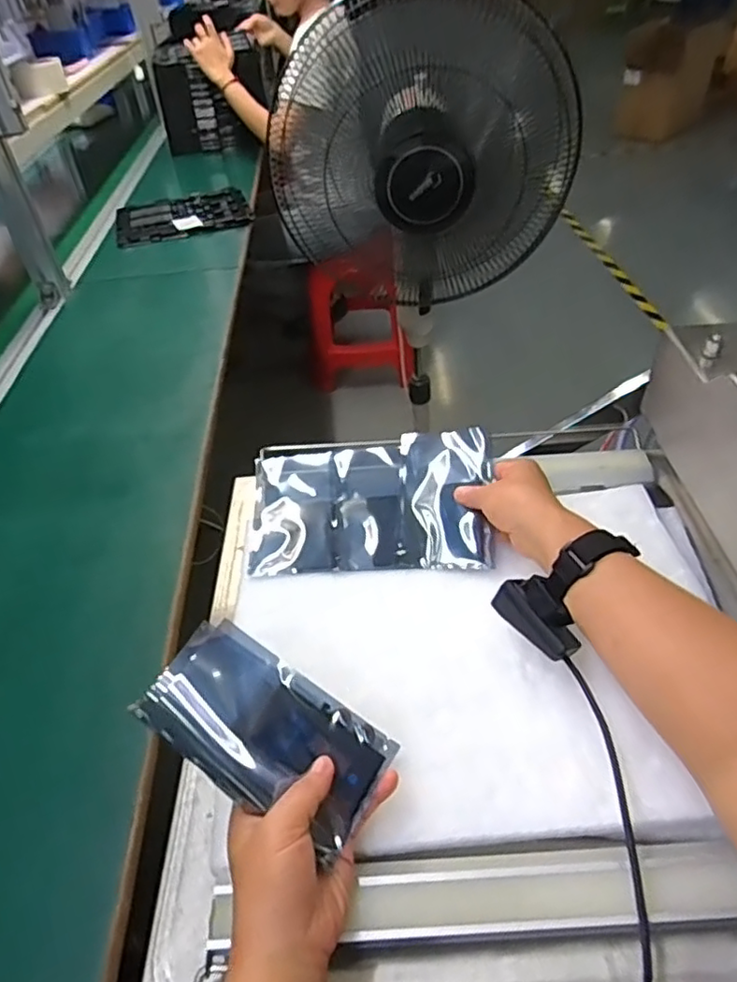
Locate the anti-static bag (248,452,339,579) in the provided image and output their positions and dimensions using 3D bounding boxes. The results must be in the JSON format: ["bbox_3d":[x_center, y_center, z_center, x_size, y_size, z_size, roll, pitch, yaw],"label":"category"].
[{"bbox_3d":[-0.076,0.018,0.636,0.086,0.023,0.156,-5,43,-1],"label":"anti-static bag"}]

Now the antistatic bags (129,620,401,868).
[{"bbox_3d":[-0.065,0.154,0.399,0.152,0.013,0.083,34,54,4],"label":"antistatic bags"}]

